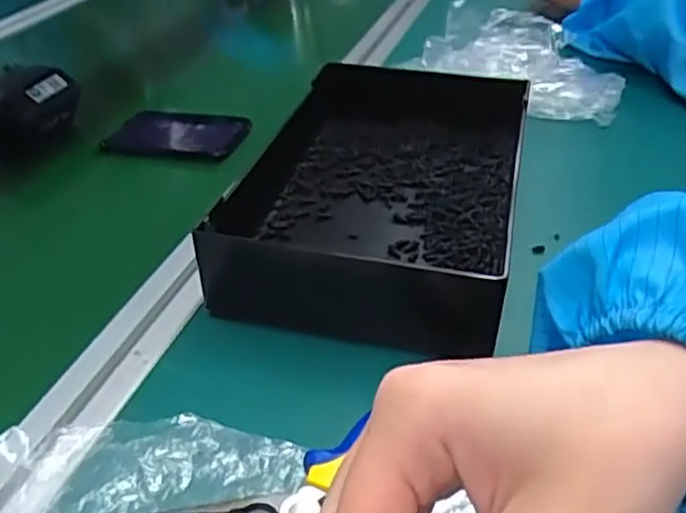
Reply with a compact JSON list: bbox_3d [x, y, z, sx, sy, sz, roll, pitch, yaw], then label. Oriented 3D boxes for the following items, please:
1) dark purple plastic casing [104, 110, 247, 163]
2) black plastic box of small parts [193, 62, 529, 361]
[{"bbox_3d":[-0.146,-0.107,0.605,0.123,0.011,0.070,8,36,13],"label":"dark purple plastic casing"},{"bbox_3d":[0.024,-0.051,0.461,0.170,0.056,0.259,8,36,12],"label":"black plastic box of small parts"}]

